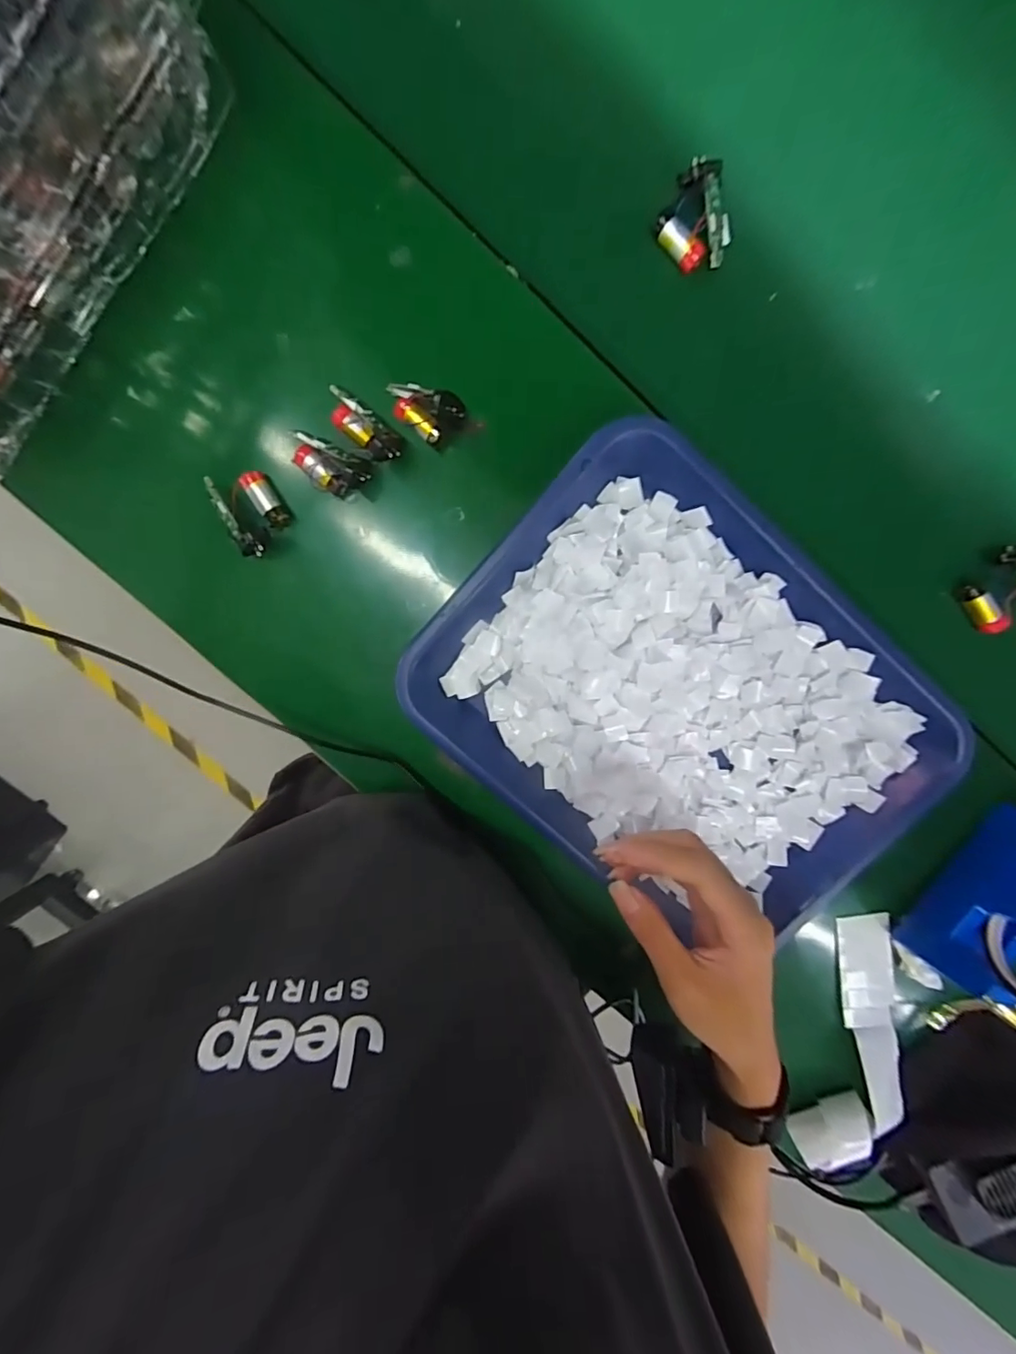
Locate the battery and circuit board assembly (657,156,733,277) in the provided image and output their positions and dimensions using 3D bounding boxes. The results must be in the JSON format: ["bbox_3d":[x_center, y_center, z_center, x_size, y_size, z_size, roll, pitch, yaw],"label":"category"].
[{"bbox_3d":[0.116,-0.283,0.323,0.044,0.019,0.050,-21,98,6],"label":"battery and circuit board assembly"}]

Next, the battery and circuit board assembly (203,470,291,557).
[{"bbox_3d":[-0.171,-0.111,0.352,0.034,0.027,0.051,-25,98,6],"label":"battery and circuit board assembly"}]

